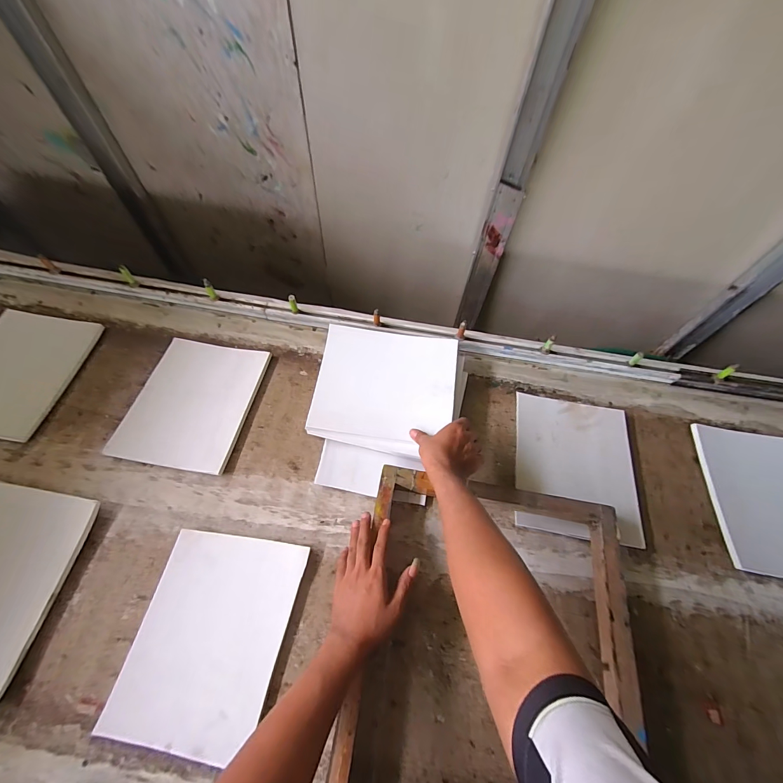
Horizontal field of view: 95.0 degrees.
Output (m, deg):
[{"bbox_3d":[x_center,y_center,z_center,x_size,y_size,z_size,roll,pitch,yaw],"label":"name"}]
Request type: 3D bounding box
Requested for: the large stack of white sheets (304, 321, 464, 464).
[{"bbox_3d":[-0.003,-0.010,0.705,0.283,0.029,0.251,12,64,2],"label":"large stack of white sheets"}]

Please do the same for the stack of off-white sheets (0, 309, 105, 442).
[{"bbox_3d":[-0.750,-0.045,0.711,0.212,0.018,0.269,10,64,1],"label":"stack of off-white sheets"}]

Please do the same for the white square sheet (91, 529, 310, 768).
[{"bbox_3d":[-0.266,0.357,0.533,0.212,0.012,0.262,10,60,2],"label":"white square sheet"}]

